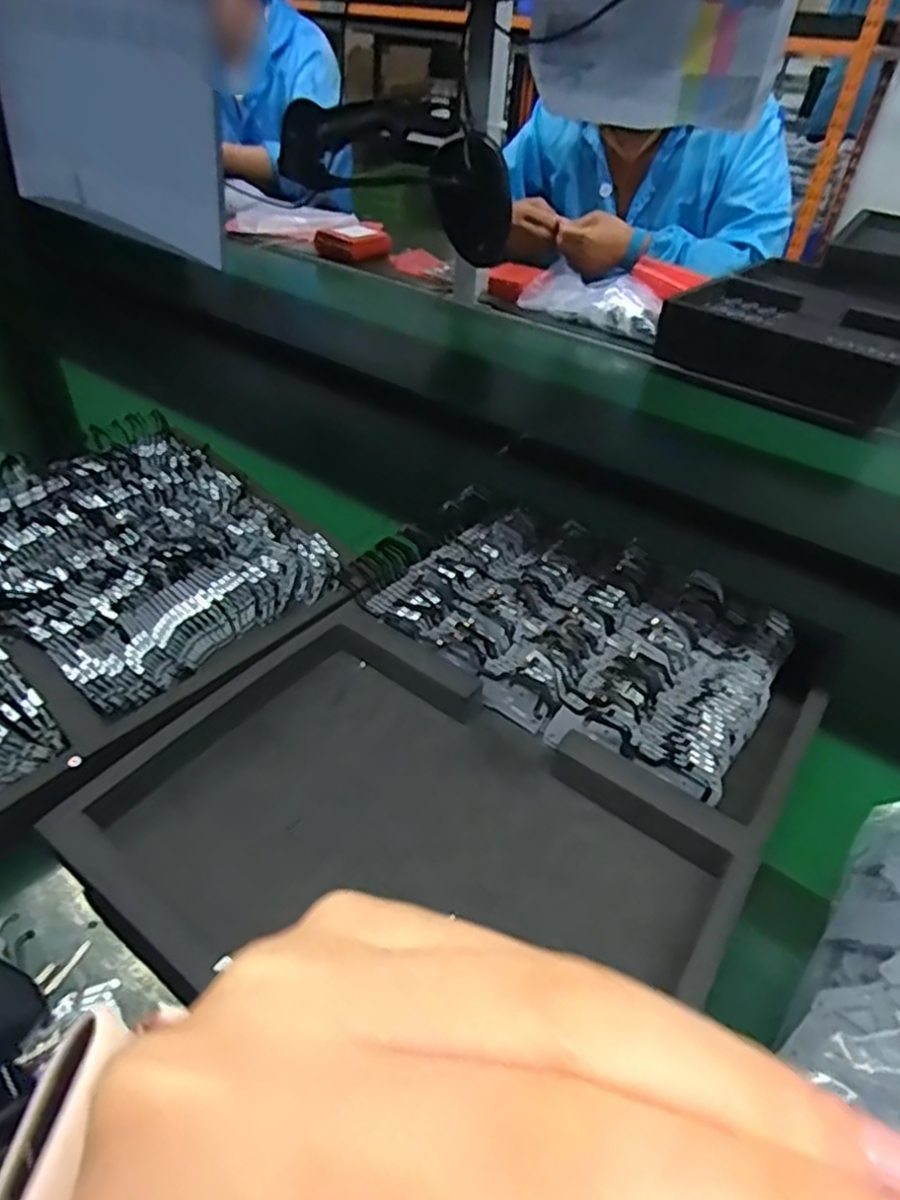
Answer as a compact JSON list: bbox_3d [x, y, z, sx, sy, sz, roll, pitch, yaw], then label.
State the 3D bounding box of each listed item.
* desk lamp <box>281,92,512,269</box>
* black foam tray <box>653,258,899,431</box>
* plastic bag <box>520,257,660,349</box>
[{"bbox_3d":[-0.060,-0.591,0.961,0.333,0.165,0.082,1,37,-32],"label":"desk lamp"},{"bbox_3d":[0.509,-0.387,0.982,0.299,0.067,0.396,29,46,27],"label":"black foam tray"},{"bbox_3d":[0.215,-0.443,1.039,0.223,0.057,0.096,26,45,24],"label":"plastic bag"}]

